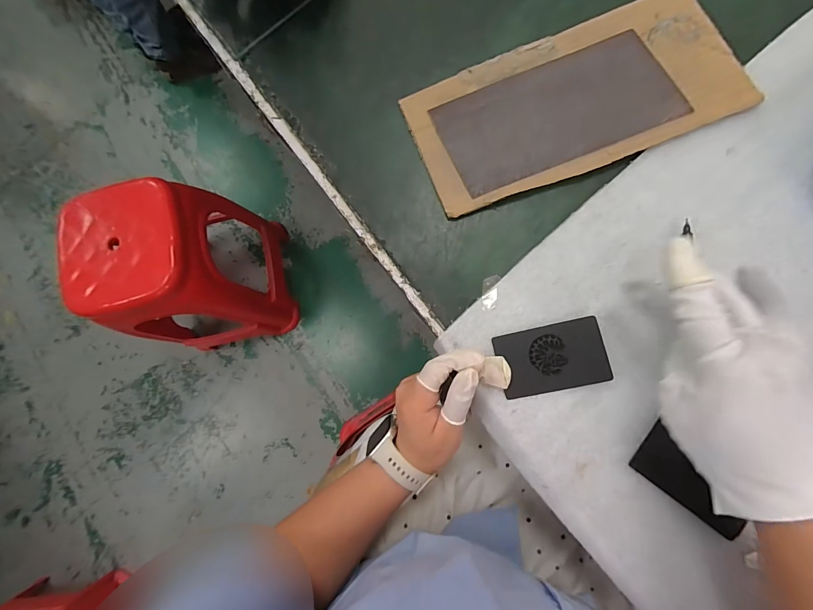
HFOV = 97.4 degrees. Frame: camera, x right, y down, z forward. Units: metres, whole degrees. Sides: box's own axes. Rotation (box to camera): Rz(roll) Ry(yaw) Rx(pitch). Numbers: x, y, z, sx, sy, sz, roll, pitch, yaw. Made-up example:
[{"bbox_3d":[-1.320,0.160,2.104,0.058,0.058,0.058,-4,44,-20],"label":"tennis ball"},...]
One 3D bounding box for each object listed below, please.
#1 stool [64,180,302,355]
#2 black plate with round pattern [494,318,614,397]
[{"bbox_3d":[-0.582,-0.075,0.951,0.378,0.454,0.378,-1,83,6],"label":"stool"},{"bbox_3d":[0.120,0.044,0.296,0.083,0.004,0.053,-14,80,11],"label":"black plate with round pattern"}]

